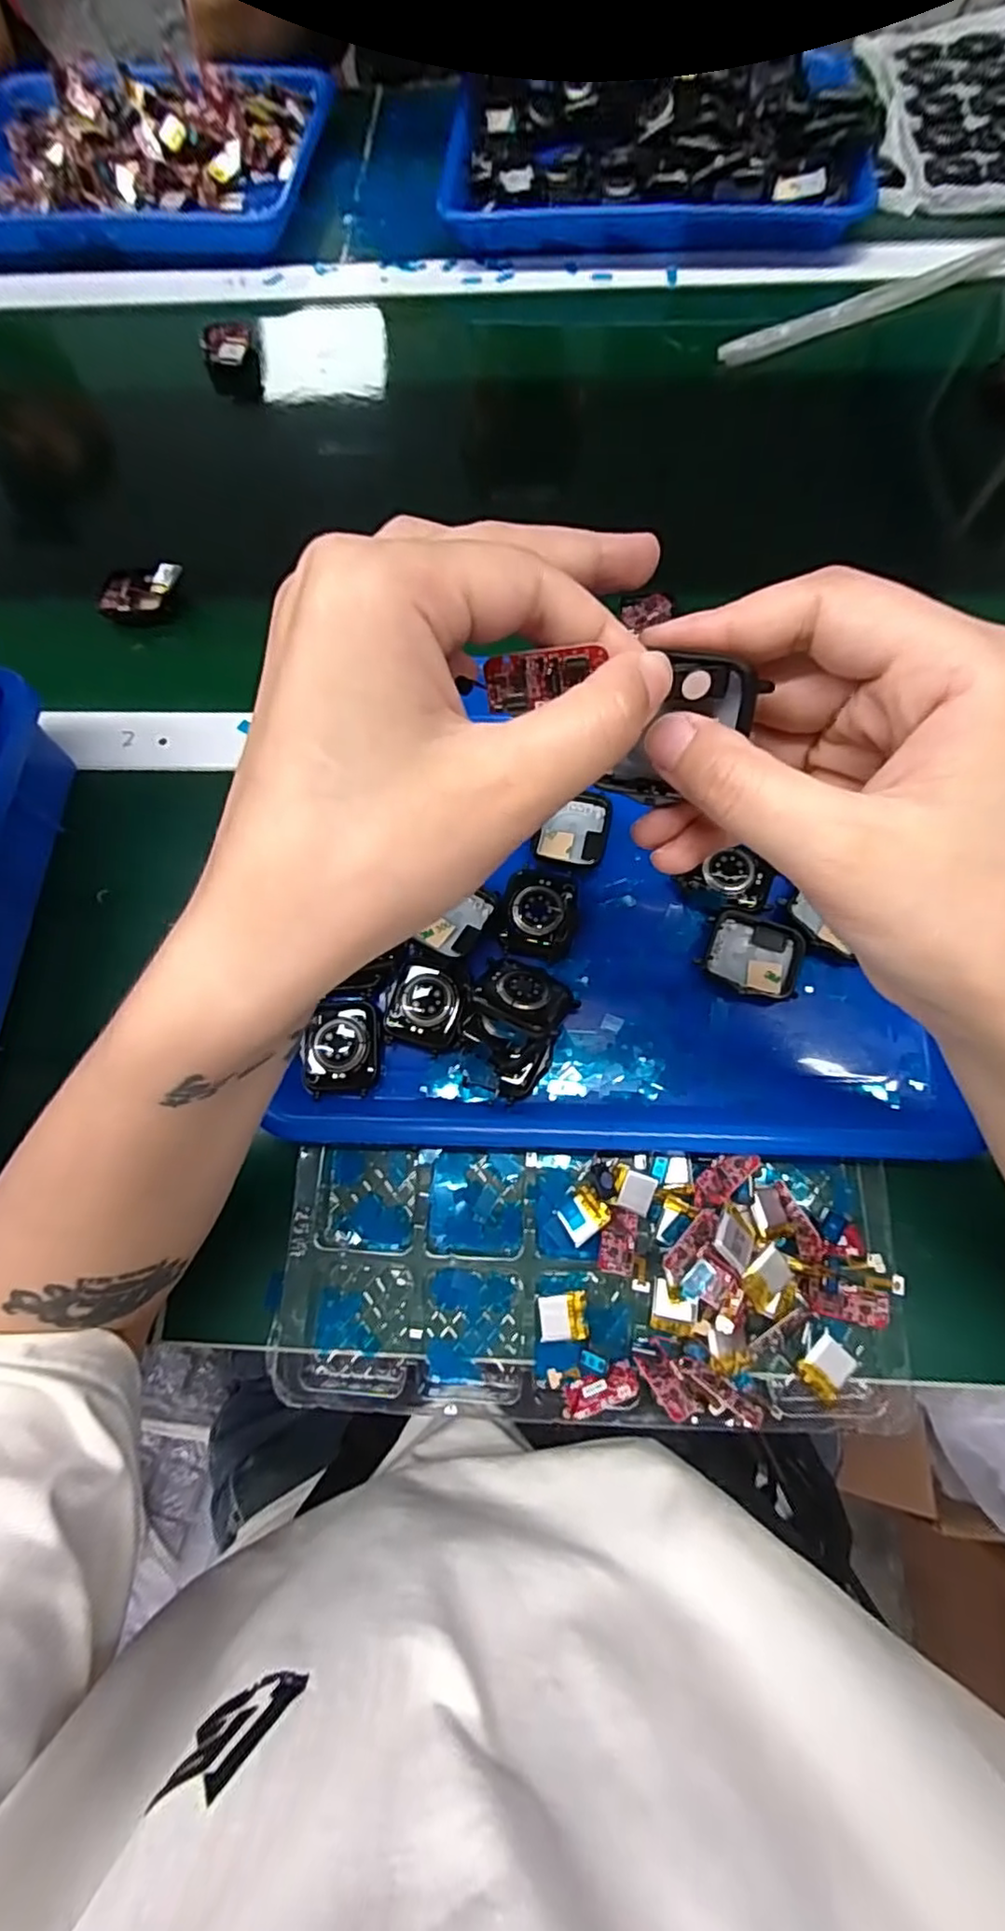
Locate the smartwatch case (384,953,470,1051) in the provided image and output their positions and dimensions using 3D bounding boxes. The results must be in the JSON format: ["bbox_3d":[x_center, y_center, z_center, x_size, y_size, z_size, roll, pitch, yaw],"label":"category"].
[{"bbox_3d":[-0.034,0.016,0.300,0.036,0.008,0.041,15,73,7],"label":"smartwatch case"}]

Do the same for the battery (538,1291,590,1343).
[{"bbox_3d":[0.027,0.153,0.280,0.021,0.004,0.019,-4,71,1],"label":"battery"}]

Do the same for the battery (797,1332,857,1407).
[{"bbox_3d":[0.136,0.169,0.269,0.018,0.004,0.021,37,77,13],"label":"battery"}]

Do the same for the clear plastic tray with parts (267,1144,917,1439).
[{"bbox_3d":[0.036,0.135,0.276,0.260,0.035,0.103,1,72,3],"label":"clear plastic tray with parts"}]

